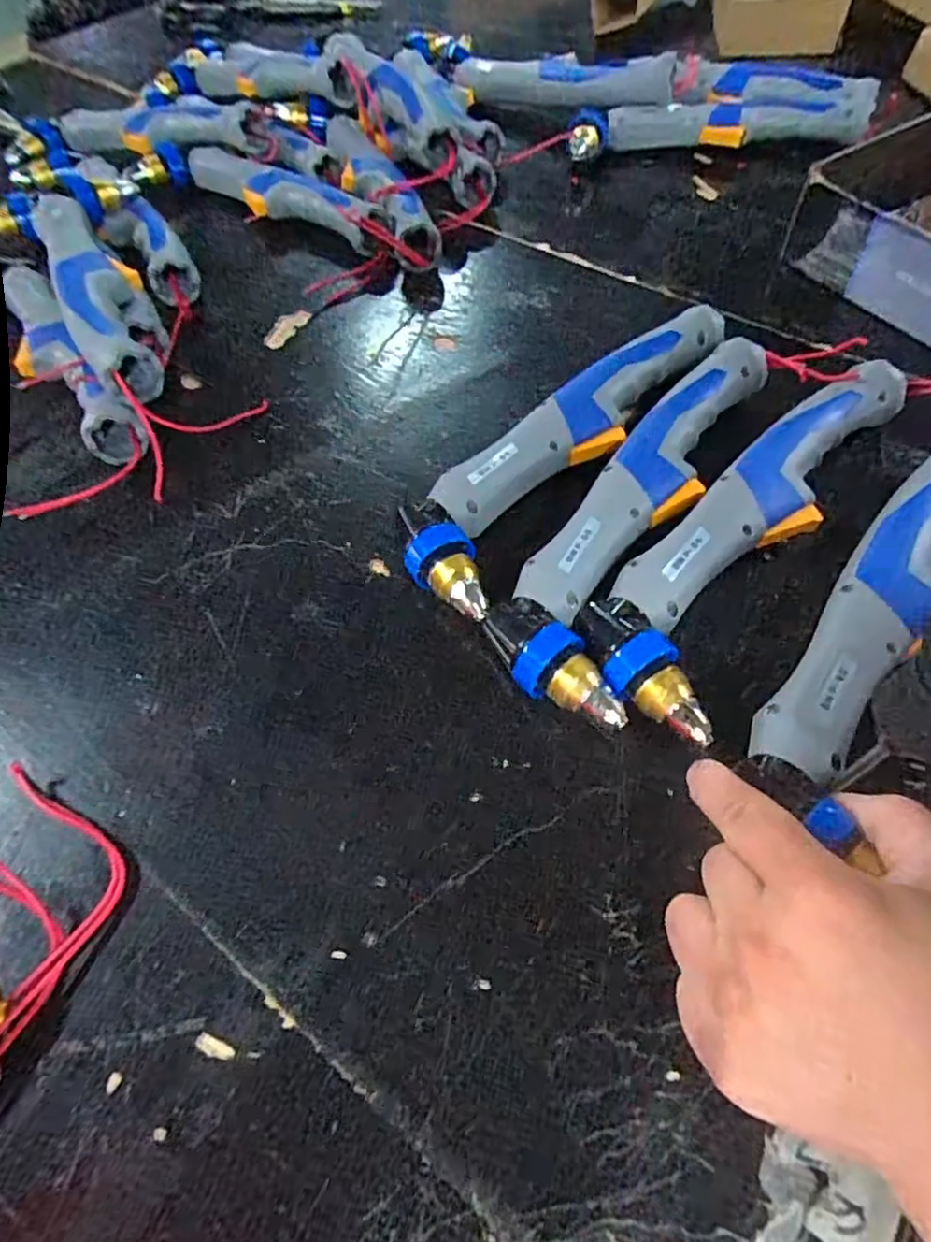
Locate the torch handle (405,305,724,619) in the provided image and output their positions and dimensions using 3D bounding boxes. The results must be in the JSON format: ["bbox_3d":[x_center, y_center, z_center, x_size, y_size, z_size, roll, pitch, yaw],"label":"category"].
[{"bbox_3d":[0.062,-0.107,0.380,0.068,0.036,0.265,33,66,22],"label":"torch handle"}]

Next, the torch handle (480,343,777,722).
[{"bbox_3d":[0.095,-0.067,0.354,0.077,0.035,0.266,22,63,17],"label":"torch handle"}]

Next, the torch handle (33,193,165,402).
[{"bbox_3d":[-0.259,-0.235,0.449,0.053,0.035,0.235,-24,60,-12],"label":"torch handle"}]

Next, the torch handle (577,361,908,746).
[{"bbox_3d":[0.149,-0.054,0.340,0.071,0.034,0.258,30,65,21],"label":"torch handle"}]

